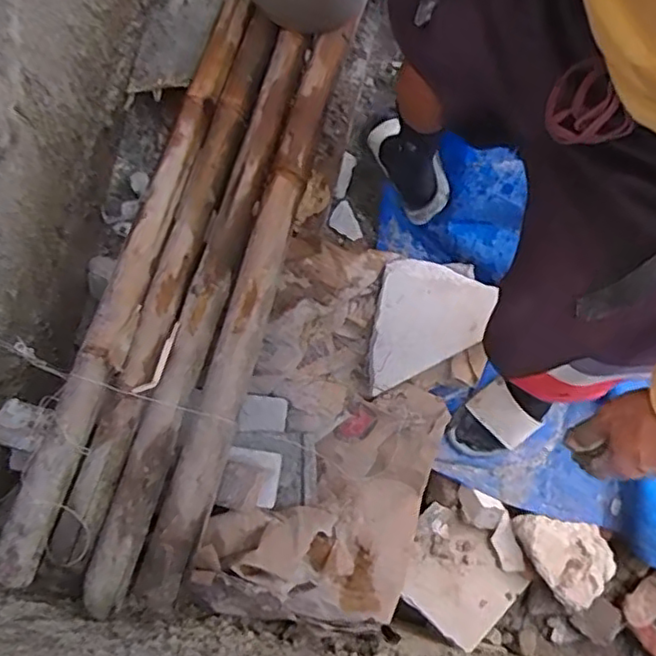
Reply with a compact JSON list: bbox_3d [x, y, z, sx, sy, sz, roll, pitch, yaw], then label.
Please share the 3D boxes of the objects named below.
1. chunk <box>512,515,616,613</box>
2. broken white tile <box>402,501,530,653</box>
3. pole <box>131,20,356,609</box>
[{"bbox_3d":[0.393,0.364,1.055,0.129,0.062,0.171,-36,78,-9],"label":"chunk"},{"bbox_3d":[0.210,0.403,1.047,0.190,0.010,0.171,41,59,15],"label":"broken white tile"},{"bbox_3d":[-0.099,-0.060,0.850,0.060,0.043,0.820,15,76,4],"label":"pole"}]

